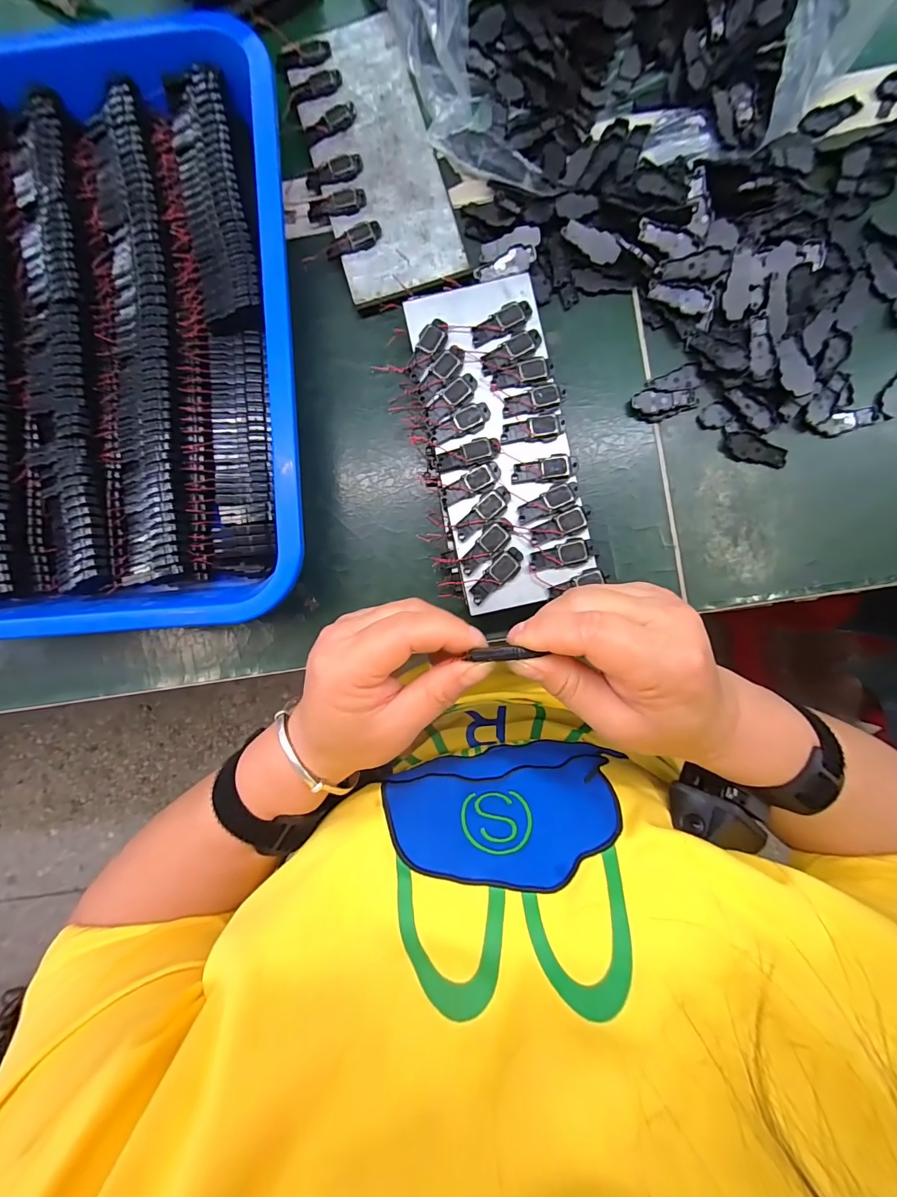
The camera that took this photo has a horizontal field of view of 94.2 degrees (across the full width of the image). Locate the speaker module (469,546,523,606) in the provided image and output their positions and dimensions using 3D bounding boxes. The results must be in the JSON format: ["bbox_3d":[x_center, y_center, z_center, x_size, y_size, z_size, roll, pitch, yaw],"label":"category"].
[{"bbox_3d":[0.028,-0.014,0.248,0.015,0.004,0.040,42,90,4],"label":"speaker module"}]

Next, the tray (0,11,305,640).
[{"bbox_3d":[-0.222,-0.162,0.267,0.259,0.046,0.362,-4,87,2],"label":"tray"}]

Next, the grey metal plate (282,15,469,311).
[{"bbox_3d":[-0.050,-0.296,0.281,0.079,0.007,0.195,-16,87,2],"label":"grey metal plate"}]

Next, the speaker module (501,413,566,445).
[{"bbox_3d":[0.051,-0.101,0.248,0.039,0.004,0.015,-11,87,2],"label":"speaker module"}]

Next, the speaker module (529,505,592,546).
[{"bbox_3d":[0.066,-0.042,0.245,0.036,0.004,0.014,-27,87,1],"label":"speaker module"}]

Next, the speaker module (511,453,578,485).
[{"bbox_3d":[0.058,-0.077,0.247,0.039,0.004,0.015,-7,87,2],"label":"speaker module"}]

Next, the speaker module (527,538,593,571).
[{"bbox_3d":[0.067,-0.026,0.248,0.036,0.005,0.016,-8,87,7],"label":"speaker module"}]

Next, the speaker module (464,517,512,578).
[{"bbox_3d":[0.023,-0.030,0.246,0.015,0.004,0.040,40,90,4],"label":"speaker module"}]

